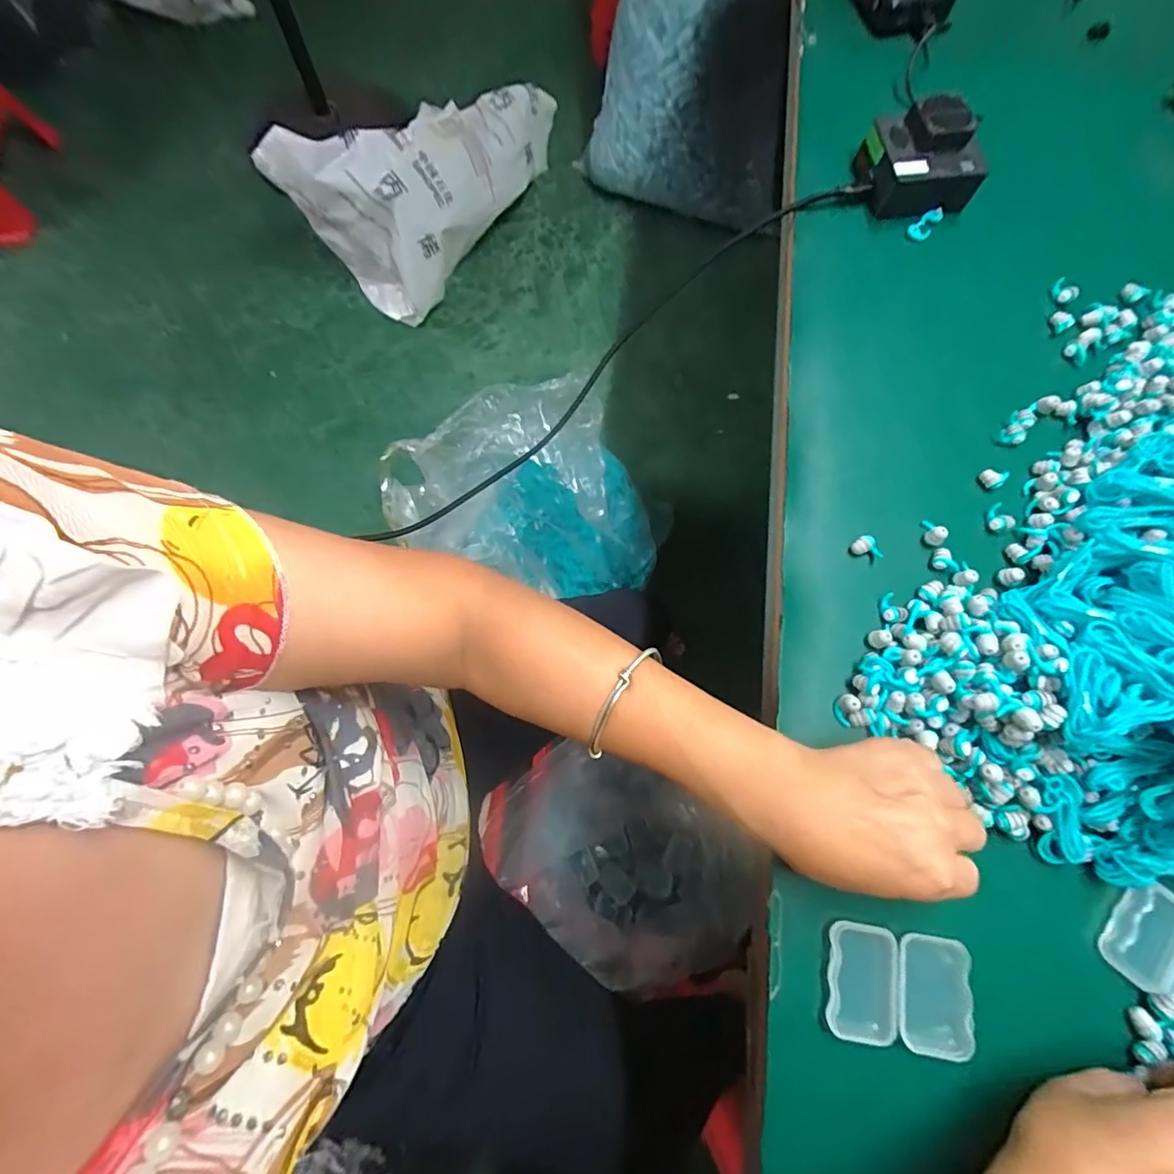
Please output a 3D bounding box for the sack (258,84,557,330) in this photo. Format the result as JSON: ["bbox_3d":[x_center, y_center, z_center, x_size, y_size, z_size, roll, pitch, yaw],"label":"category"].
[{"bbox_3d":[-0.319,-0.922,1.135,0.285,0.321,0.570,33,78,7],"label":"sack"}]

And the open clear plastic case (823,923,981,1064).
[{"bbox_3d":[0.171,0.220,0.289,0.074,0.011,0.056,10,76,2],"label":"open clear plastic case"}]

